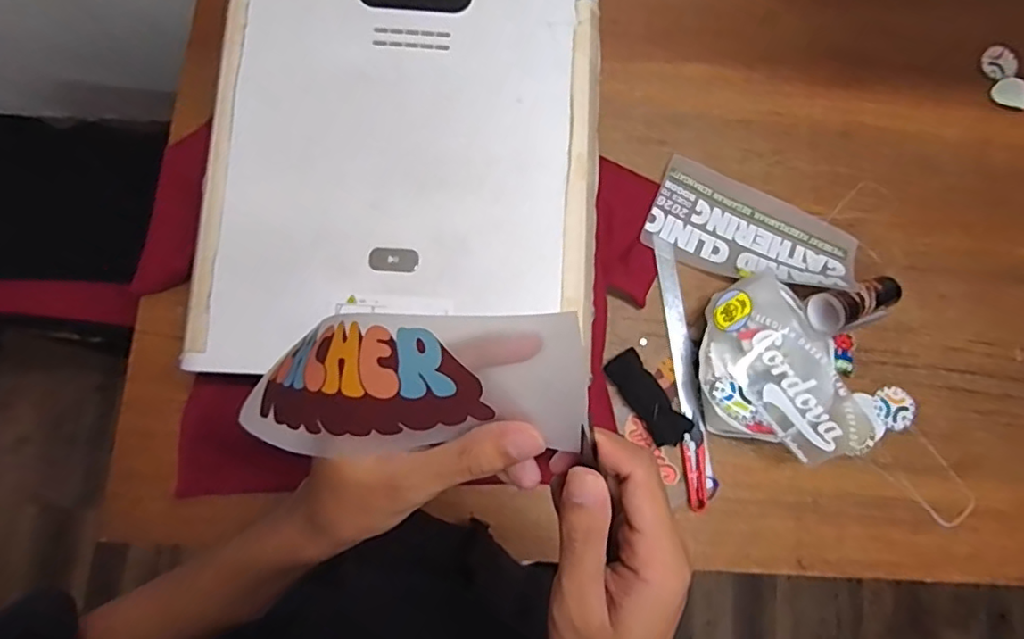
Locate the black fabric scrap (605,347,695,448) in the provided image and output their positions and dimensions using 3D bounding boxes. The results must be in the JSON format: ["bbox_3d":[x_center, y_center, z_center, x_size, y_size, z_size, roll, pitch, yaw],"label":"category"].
[{"bbox_3d":[0.171,0.100,0.739,0.048,0.018,0.127,-36,84,-9],"label":"black fabric scrap"}]

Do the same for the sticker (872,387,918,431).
[{"bbox_3d":[0.499,0.113,0.758,0.050,0.007,0.056,41,80,4],"label":"sticker"}]

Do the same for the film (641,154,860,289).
[{"bbox_3d":[0.322,-0.113,0.779,0.273,0.033,0.133,24,79,1],"label":"film"}]

